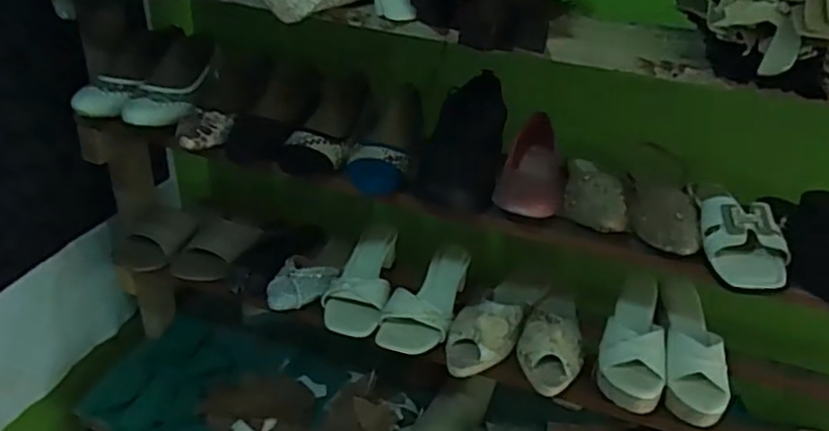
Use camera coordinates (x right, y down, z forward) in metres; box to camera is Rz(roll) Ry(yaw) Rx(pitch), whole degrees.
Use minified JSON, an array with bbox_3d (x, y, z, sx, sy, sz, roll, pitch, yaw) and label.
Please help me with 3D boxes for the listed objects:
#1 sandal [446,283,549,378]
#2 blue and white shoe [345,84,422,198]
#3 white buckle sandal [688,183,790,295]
[{"bbox_3d":[0.117,0.143,0.987,0.087,0.062,0.228,18,33,23],"label":"sandal"},{"bbox_3d":[-0.030,-0.111,0.919,0.079,0.064,0.226,10,44,10],"label":"blue and white shoe"},{"bbox_3d":[0.388,0.003,0.816,0.098,0.057,0.220,9,31,9],"label":"white buckle sandal"}]

